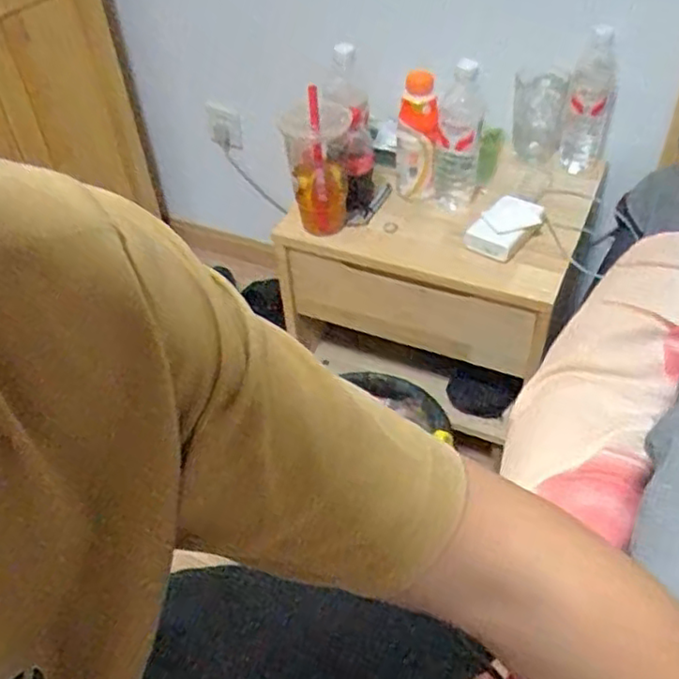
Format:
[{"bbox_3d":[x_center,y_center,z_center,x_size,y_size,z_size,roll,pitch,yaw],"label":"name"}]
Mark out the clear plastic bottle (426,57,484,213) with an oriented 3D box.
[{"bbox_3d":[0.174,-0.300,1.006,0.068,0.208,0.072,5,45,10],"label":"clear plastic bottle"}]

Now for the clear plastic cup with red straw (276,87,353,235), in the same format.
[{"bbox_3d":[-0.030,-0.253,0.996,0.097,0.193,0.088,-5,44,0],"label":"clear plastic cup with red straw"}]

